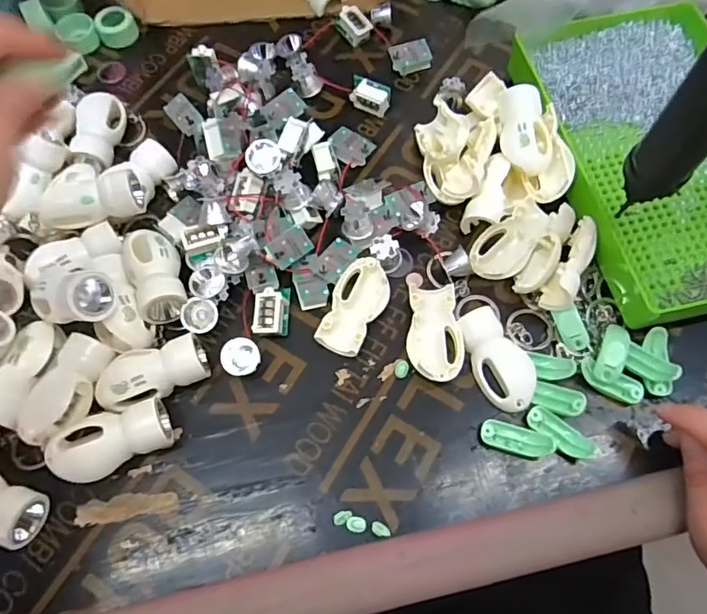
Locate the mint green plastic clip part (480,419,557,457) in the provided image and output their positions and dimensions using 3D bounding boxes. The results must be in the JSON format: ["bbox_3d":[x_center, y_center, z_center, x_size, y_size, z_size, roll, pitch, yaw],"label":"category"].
[{"bbox_3d":[0.097,0.078,0.316,0.041,0.013,0.015,18,68,9],"label":"mint green plastic clip part"}]

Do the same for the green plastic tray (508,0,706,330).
[{"bbox_3d":[0.218,-0.117,0.381,0.156,0.032,0.252,-13,67,-5],"label":"green plastic tray"}]

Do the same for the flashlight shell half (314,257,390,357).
[{"bbox_3d":[0.001,0.000,0.352,0.033,0.012,0.067,25,69,11],"label":"flashlight shell half"}]

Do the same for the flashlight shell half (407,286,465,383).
[{"bbox_3d":[0.052,0.017,0.344,0.034,0.013,0.062,-2,66,0],"label":"flashlight shell half"}]

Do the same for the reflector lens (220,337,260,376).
[{"bbox_3d":[-0.071,0.034,0.338,0.023,0.016,0.025,0,66,1],"label":"reflector lens"}]

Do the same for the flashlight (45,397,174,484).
[{"bbox_3d":[-0.140,0.078,0.312,0.066,0.026,0.035,-24,68,-9],"label":"flashlight"}]

